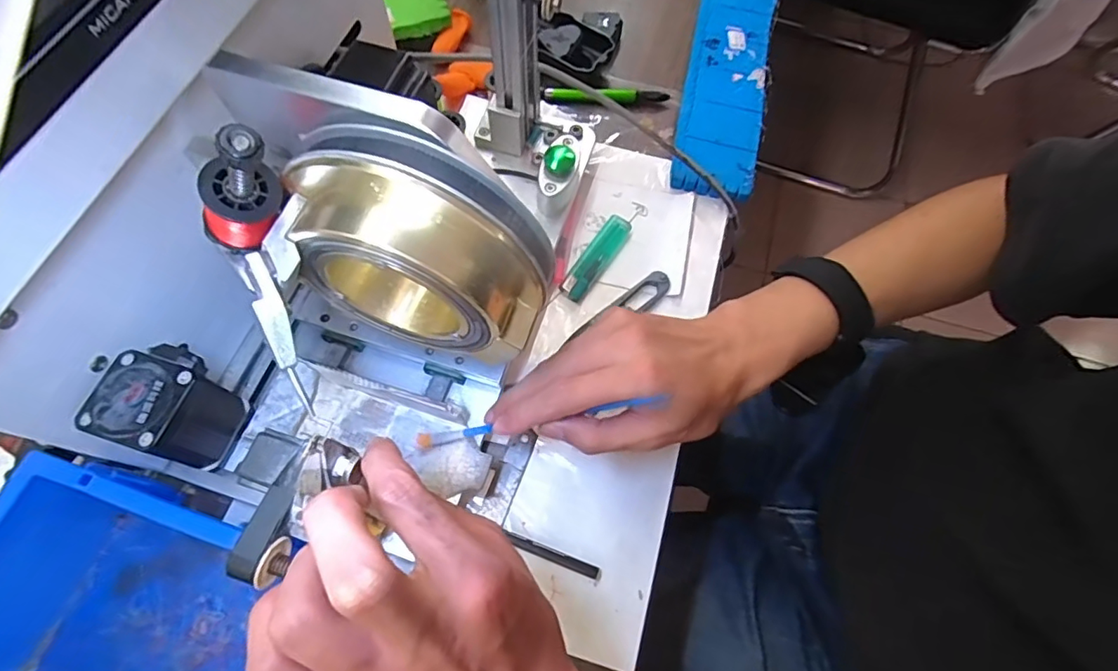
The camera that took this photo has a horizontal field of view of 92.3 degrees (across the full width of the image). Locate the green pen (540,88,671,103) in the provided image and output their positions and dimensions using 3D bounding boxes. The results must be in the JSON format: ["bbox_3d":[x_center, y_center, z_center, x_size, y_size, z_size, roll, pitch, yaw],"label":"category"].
[{"bbox_3d":[0.042,-0.218,0.488,0.115,0.015,0.015,-2,67,-3],"label":"green pen"}]

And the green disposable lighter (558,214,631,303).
[{"bbox_3d":[0.029,-0.061,0.417,0.019,0.014,0.078,31,69,10],"label":"green disposable lighter"}]

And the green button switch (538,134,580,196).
[{"bbox_3d":[0.000,-0.125,0.409,0.026,0.031,0.055,10,67,2],"label":"green button switch"}]

